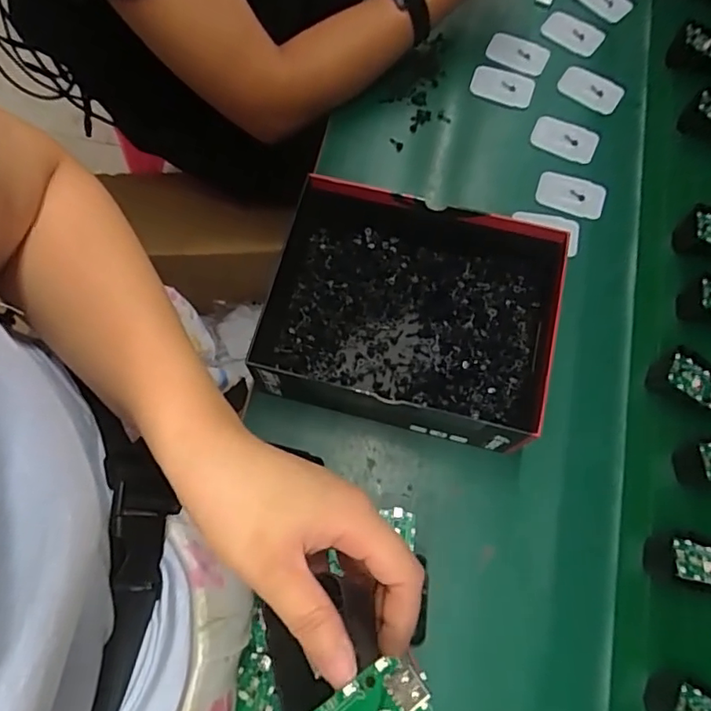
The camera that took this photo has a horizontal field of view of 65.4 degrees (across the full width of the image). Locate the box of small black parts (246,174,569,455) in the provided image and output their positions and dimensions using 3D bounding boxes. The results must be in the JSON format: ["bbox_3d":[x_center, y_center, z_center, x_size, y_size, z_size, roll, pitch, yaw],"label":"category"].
[{"bbox_3d":[0.048,-0.040,0.507,0.268,0.082,0.211,12,68,3],"label":"box of small black parts"}]

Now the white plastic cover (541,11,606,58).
[{"bbox_3d":[0.265,-0.394,0.675,0.070,0.005,0.050,35,74,12],"label":"white plastic cover"}]

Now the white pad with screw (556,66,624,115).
[{"bbox_3d":[0.274,-0.311,0.644,0.070,0.006,0.041,35,71,12],"label":"white pad with screw"}]

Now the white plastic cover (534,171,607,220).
[{"bbox_3d":[0.232,-0.174,0.595,0.071,0.004,0.050,19,69,6],"label":"white plastic cover"}]

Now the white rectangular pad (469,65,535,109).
[{"bbox_3d":[0.173,-0.317,0.651,0.072,0.004,0.043,20,69,6],"label":"white rectangular pad"}]

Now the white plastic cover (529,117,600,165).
[{"bbox_3d":[0.236,-0.244,0.623,0.071,0.004,0.046,24,69,8],"label":"white plastic cover"}]

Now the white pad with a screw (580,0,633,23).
[{"bbox_3d":[0.310,-0.448,0.693,0.069,0.007,0.040,41,75,14],"label":"white pad with a screw"}]

